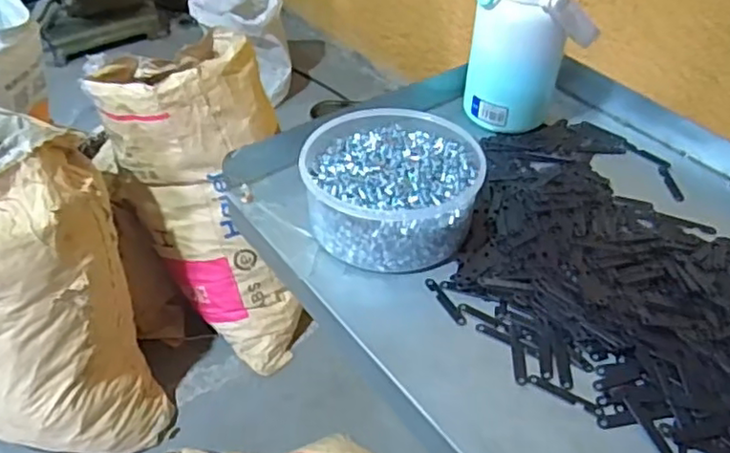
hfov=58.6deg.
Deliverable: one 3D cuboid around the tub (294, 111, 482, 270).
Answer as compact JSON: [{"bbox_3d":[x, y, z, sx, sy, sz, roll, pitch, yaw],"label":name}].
[{"bbox_3d":[0.023,-0.037,0.560,0.143,0.057,0.156,0,42,0],"label":"tub"}]

